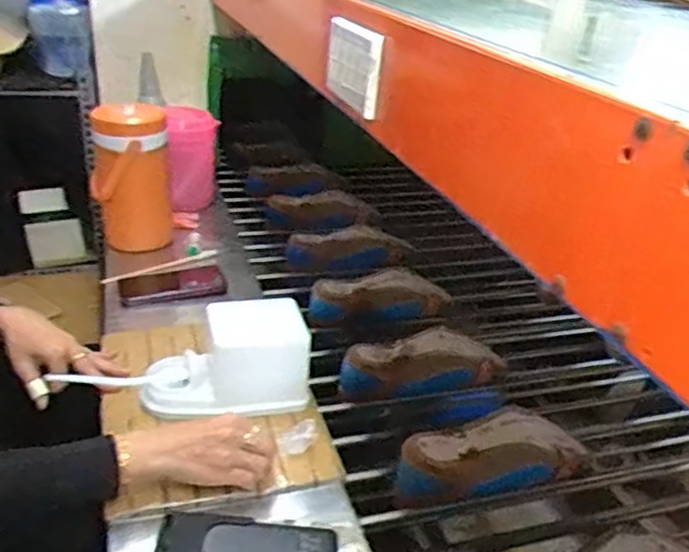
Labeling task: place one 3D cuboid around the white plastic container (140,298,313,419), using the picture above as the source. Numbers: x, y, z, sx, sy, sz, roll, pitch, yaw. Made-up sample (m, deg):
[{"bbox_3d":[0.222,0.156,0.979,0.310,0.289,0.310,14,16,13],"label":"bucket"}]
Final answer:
[{"bbox_3d":[-0.140,0.099,0.791,0.194,0.106,0.096,0,28,-8],"label":"white plastic container"}]

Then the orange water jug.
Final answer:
[{"bbox_3d":[-0.342,-0.145,1.077,0.123,0.263,0.138,-5,29,-16],"label":"orange water jug"}]

